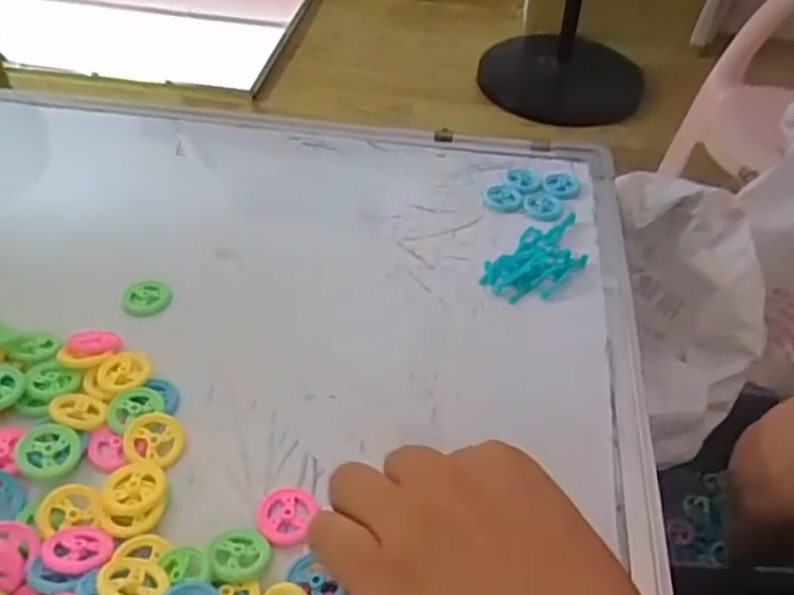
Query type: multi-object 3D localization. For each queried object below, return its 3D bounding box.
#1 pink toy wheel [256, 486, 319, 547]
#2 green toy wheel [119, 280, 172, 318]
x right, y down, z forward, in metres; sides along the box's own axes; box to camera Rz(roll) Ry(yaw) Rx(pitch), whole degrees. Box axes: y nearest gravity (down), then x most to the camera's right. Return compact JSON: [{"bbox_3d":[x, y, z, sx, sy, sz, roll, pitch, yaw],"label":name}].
[{"bbox_3d":[-0.054,0.107,0.331,0.028,0.005,0.030,1,44,-1],"label":"pink toy wheel"},{"bbox_3d":[-0.162,0.001,0.439,0.031,0.008,0.026,7,45,5],"label":"green toy wheel"}]

